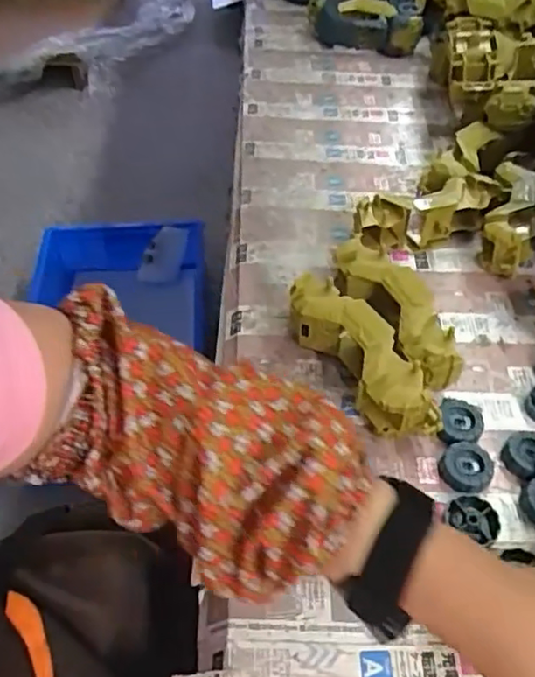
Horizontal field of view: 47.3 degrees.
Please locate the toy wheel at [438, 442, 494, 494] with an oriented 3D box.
[{"bbox_3d":[0.153,0.101,0.471,0.038,0.014,0.041,1,50,-1],"label":"toy wheel"}]

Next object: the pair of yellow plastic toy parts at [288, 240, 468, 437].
[{"bbox_3d":[0.095,0.000,0.530,0.109,0.060,0.191,-22,54,-19],"label":"pair of yellow plastic toy parts"}]

